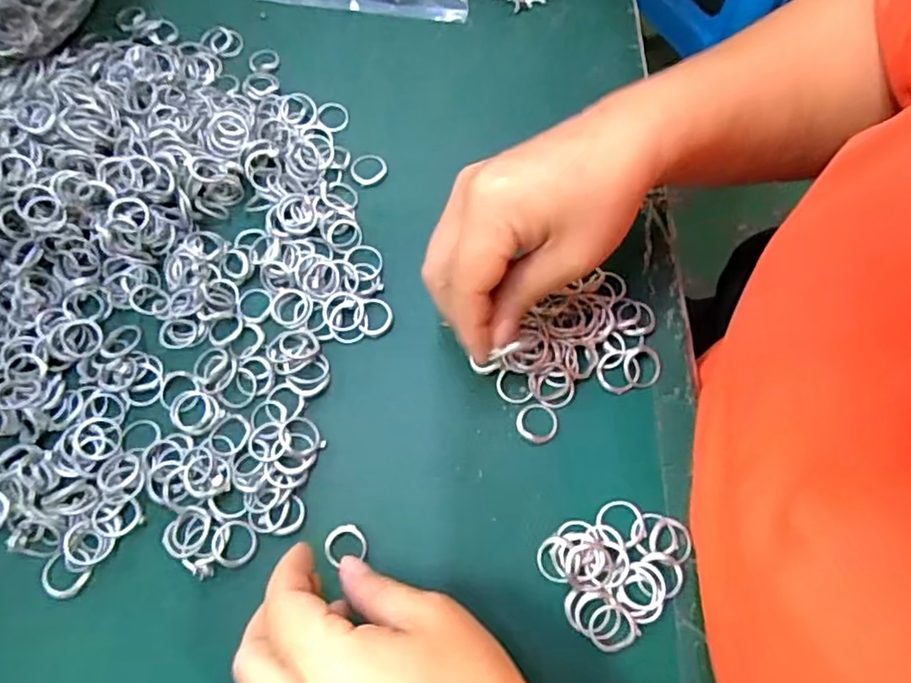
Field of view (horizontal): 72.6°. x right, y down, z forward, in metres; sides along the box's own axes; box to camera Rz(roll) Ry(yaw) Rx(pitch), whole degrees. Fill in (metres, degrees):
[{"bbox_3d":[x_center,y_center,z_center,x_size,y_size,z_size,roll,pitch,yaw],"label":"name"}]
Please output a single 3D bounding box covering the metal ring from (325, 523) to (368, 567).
[{"bbox_3d":[-0.054,0.099,0.302,0.020,0.004,0.017,-21,71,-7],"label":"metal ring"}]

